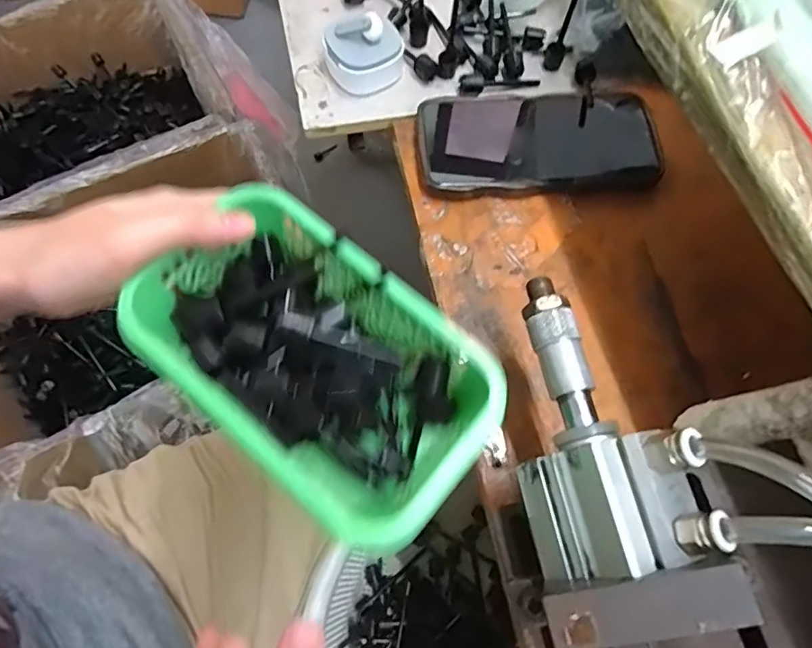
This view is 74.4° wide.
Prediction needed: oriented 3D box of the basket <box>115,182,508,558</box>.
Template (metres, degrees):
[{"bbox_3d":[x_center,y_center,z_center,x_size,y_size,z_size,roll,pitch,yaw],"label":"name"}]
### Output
[{"bbox_3d":[-0.041,0.019,0.247,0.157,0.049,0.094,39,72,12],"label":"basket"}]

